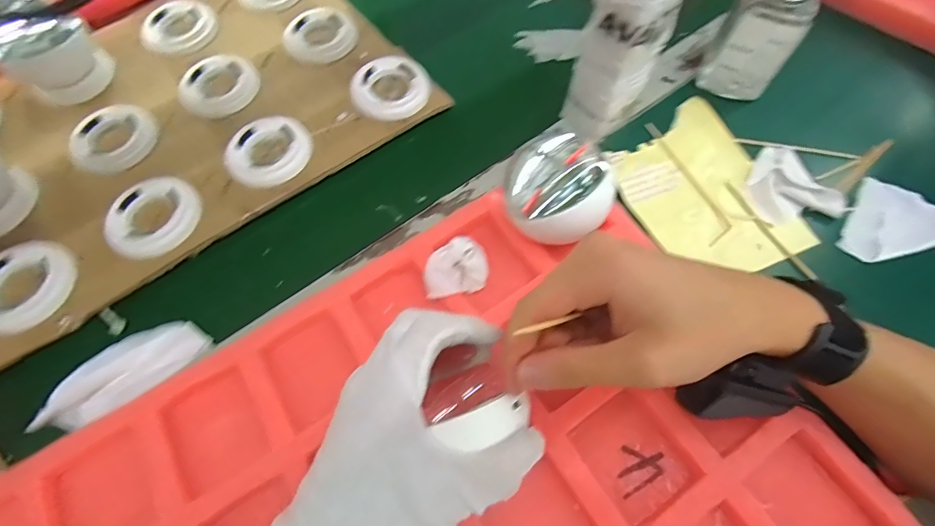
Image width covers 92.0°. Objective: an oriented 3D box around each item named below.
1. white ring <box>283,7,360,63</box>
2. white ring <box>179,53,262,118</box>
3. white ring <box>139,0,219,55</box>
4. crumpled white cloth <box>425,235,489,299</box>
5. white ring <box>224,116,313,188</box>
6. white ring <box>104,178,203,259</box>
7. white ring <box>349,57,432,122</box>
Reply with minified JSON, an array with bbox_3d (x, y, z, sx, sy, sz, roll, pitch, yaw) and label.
[{"bbox_3d":[-0.148,-0.231,0.456,0.071,0.005,0.073,0,64,0],"label":"white ring"},{"bbox_3d":[-0.236,-0.170,0.430,0.071,0.005,0.076,0,64,0],"label":"white ring"},{"bbox_3d":[-0.298,-0.244,0.467,0.074,0.010,0.074,0,64,0],"label":"white ring"},{"bbox_3d":[-0.009,0.002,0.327,0.047,0.014,0.037,-13,65,-6],"label":"crumpled white cloth"},{"bbox_3d":[-0.175,-0.100,0.398,0.073,0.011,0.065,-26,67,-12],"label":"white ring"},{"bbox_3d":[-0.259,-0.039,0.372,0.066,0.010,0.071,0,64,0],"label":"white ring"},{"bbox_3d":[-0.072,-0.166,0.428,0.074,0.014,0.065,-29,68,-13],"label":"white ring"}]

